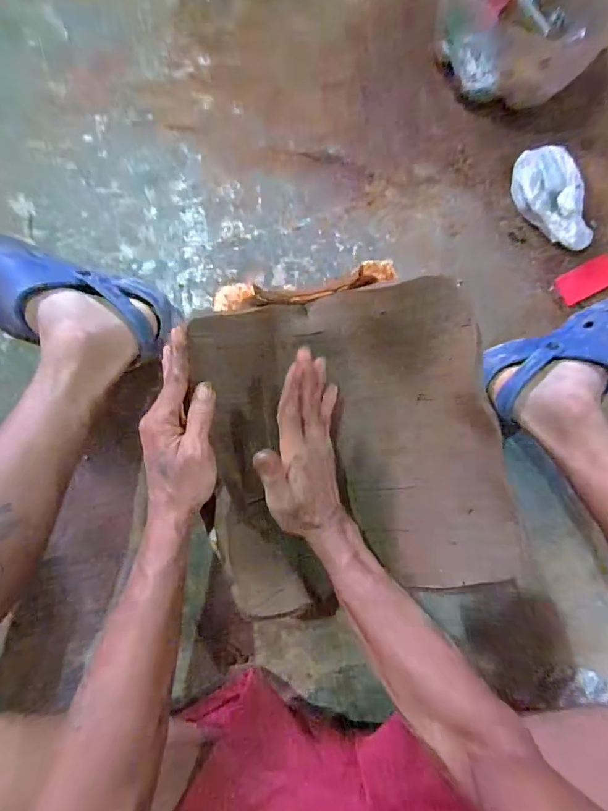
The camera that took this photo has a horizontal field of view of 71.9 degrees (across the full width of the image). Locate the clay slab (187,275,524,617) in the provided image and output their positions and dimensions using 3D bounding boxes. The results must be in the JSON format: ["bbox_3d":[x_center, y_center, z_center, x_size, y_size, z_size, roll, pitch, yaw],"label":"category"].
[{"bbox_3d":[0.037,0.045,0.462,0.272,0.168,0.310,-16,85,-7],"label":"clay slab"}]

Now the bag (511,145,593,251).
[{"bbox_3d":[0.371,-0.303,0.620,0.095,0.047,0.161,-30,87,-8],"label":"bag"}]

